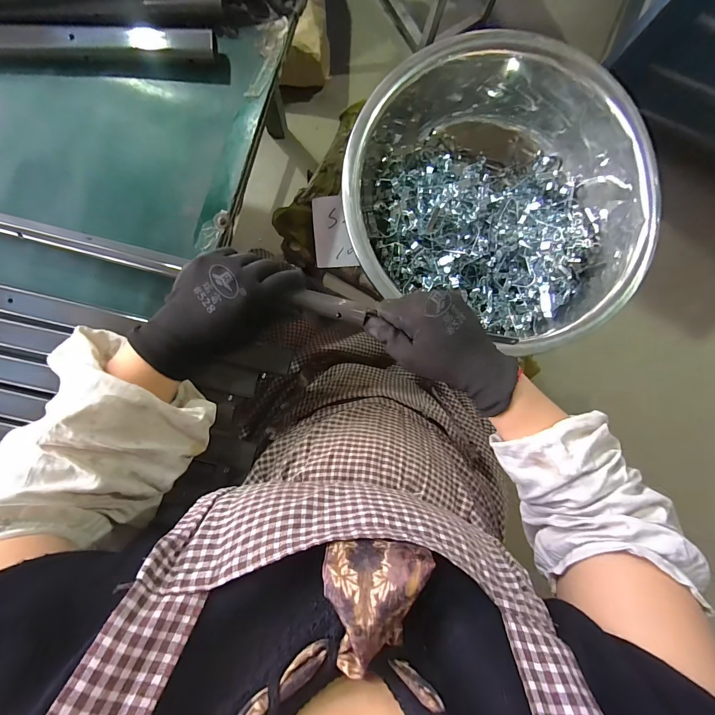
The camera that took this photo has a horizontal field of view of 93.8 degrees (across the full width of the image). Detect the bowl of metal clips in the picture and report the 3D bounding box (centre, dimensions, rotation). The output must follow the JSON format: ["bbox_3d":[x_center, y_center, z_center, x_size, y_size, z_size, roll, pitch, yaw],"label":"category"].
[{"bbox_3d":[0.179,-0.198,0.443,0.385,0.111,0.364,25,89,-2],"label":"bowl of metal clips"}]

